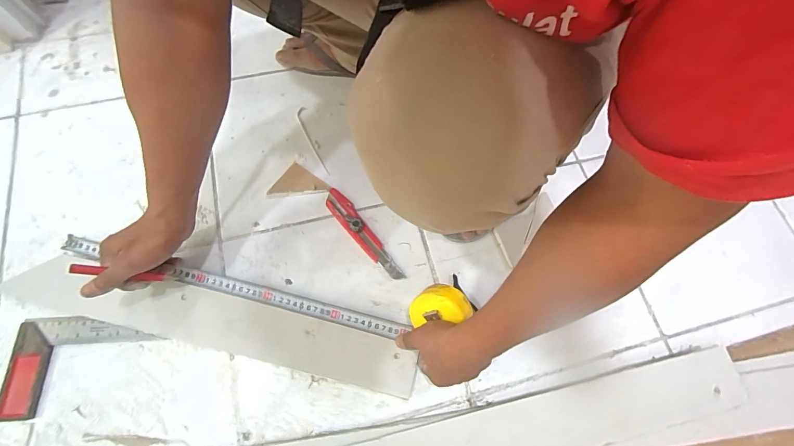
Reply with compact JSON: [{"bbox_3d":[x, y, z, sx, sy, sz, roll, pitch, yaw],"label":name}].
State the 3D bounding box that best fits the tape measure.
[{"bbox_3d":[-0.181,0.092,0.485,0.549,0.076,0.073,6,70,8],"label":"tape measure"}]

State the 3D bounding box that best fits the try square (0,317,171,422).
[{"bbox_3d":[-0.417,0.185,0.458,0.176,0.015,0.120,-2,70,-3],"label":"try square"}]

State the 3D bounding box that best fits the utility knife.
[{"bbox_3d":[-0.051,0.016,0.534,0.032,0.022,0.175,-38,76,-15],"label":"utility knife"}]

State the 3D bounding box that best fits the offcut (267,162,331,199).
[{"bbox_3d":[-0.156,-0.051,0.549,0.073,0.009,0.069,35,72,10],"label":"offcut"}]

